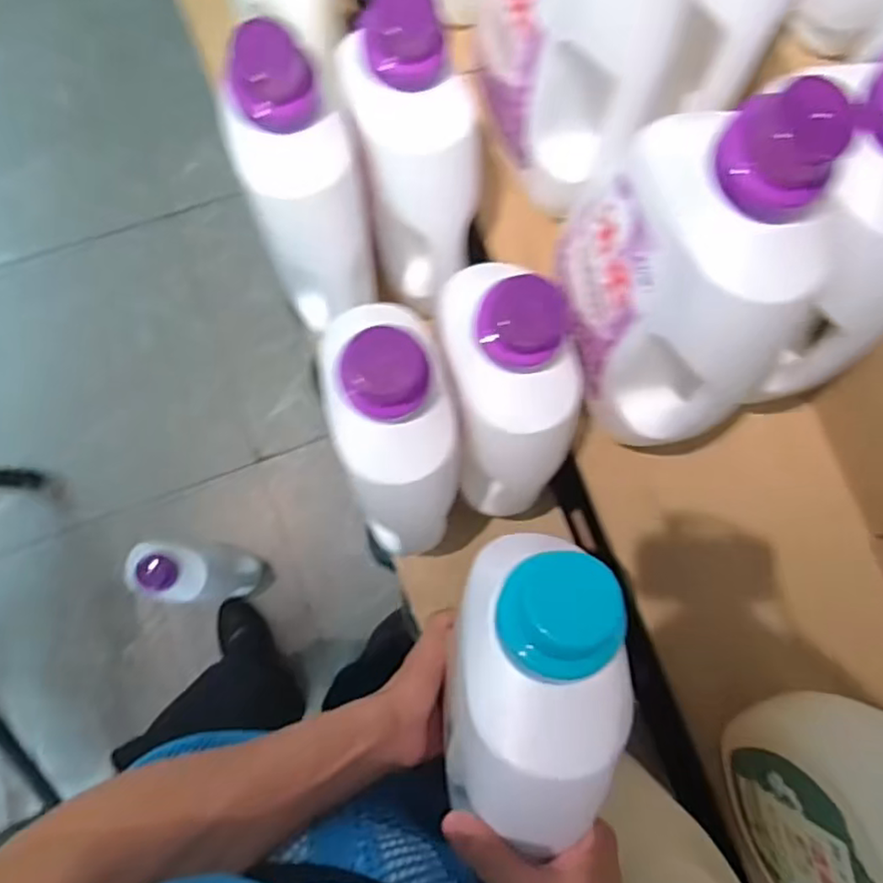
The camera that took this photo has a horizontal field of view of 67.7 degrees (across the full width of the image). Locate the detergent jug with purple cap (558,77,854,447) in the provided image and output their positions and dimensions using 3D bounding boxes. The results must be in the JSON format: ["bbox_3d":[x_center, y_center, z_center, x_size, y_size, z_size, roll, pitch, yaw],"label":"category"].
[{"bbox_3d":[0.178,-0.113,0.471,0.098,0.277,0.206,-17,85,-7],"label":"detergent jug with purple cap"}]

